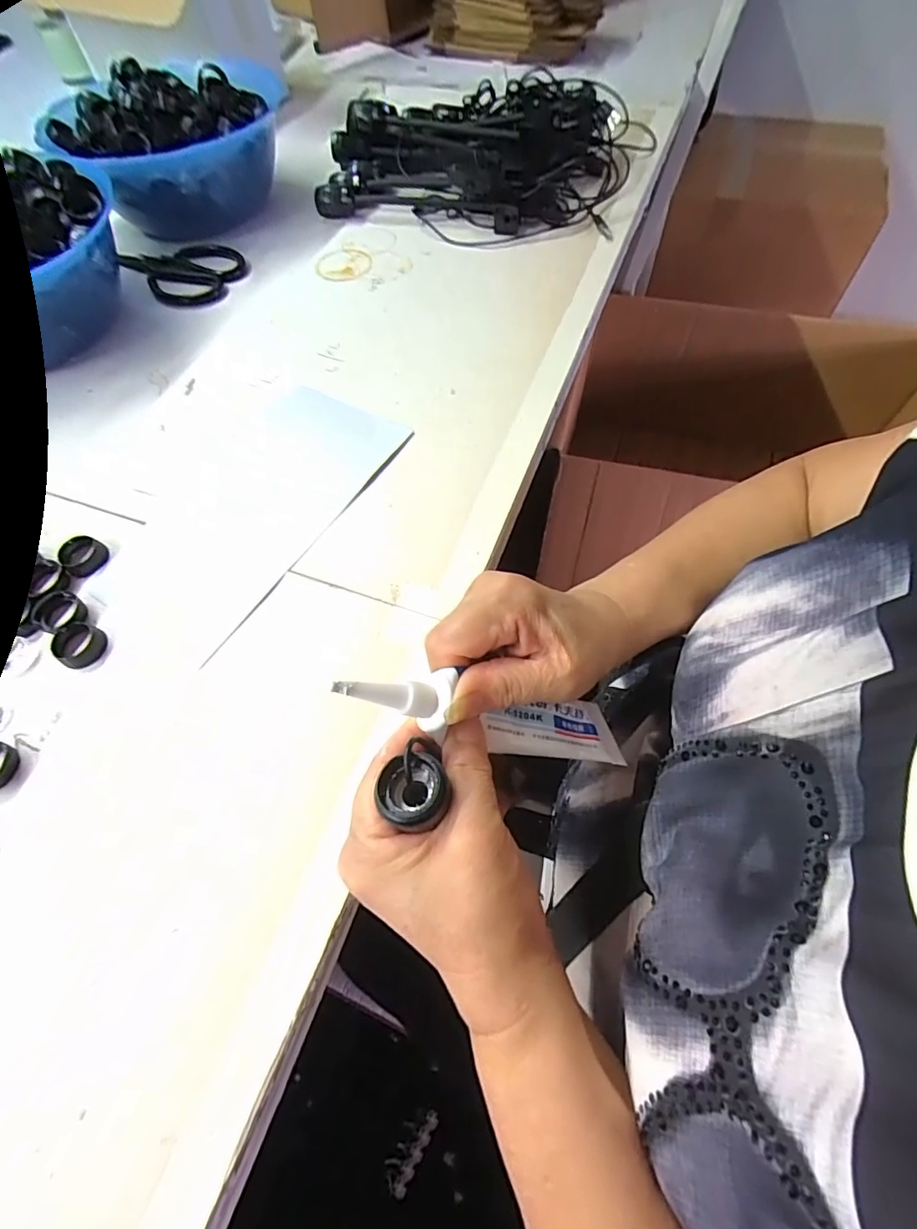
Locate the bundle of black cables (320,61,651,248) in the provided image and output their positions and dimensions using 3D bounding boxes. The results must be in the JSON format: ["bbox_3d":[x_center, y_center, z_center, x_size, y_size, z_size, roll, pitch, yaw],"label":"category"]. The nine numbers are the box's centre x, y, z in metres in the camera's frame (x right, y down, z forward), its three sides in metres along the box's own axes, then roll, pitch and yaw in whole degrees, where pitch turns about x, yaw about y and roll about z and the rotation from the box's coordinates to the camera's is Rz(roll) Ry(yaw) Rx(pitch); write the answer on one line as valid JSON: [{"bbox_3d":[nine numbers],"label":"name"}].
[{"bbox_3d":[0.026,-0.517,0.567,0.310,0.066,0.247,21,63,11],"label":"bundle of black cables"}]

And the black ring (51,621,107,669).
[{"bbox_3d":[-0.242,0.019,0.325,0.028,0.015,0.028,-1,62,2],"label":"black ring"}]

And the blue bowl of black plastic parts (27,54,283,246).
[{"bbox_3d":[-0.291,-0.489,0.545,0.198,0.103,0.183,-1,62,2],"label":"blue bowl of black plastic parts"}]

